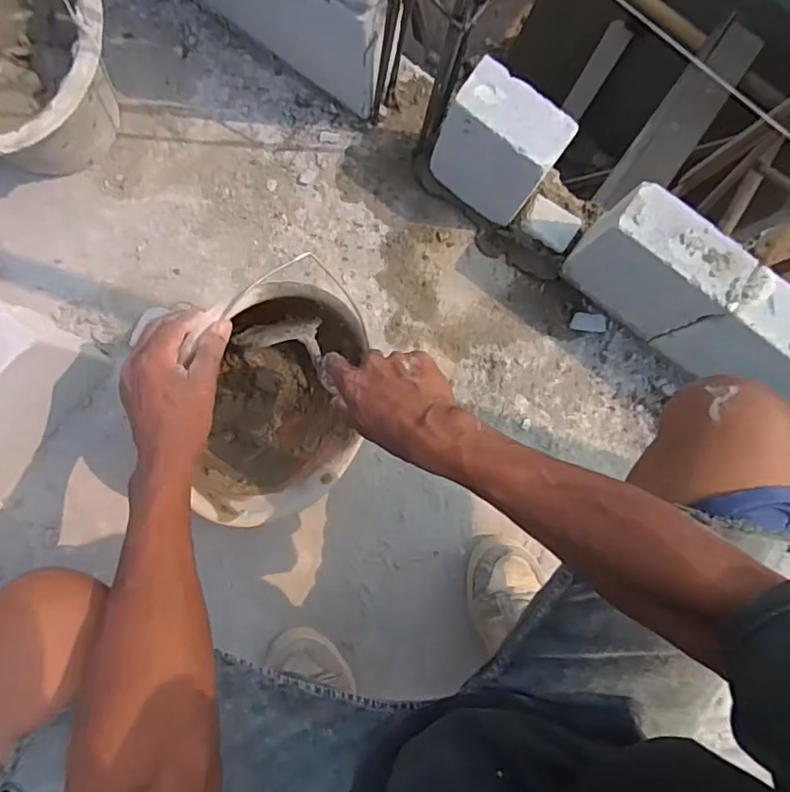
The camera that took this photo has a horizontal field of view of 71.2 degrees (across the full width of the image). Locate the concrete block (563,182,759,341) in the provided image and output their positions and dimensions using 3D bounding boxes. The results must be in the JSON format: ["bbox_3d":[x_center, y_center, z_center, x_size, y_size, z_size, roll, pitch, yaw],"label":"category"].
[{"bbox_3d":[0.322,-0.165,0.718,0.168,0.193,0.075,36,82,-2],"label":"concrete block"}]

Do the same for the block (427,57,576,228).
[{"bbox_3d":[0.130,-0.313,0.717,0.140,0.181,0.084,33,82,-2],"label":"block"}]

